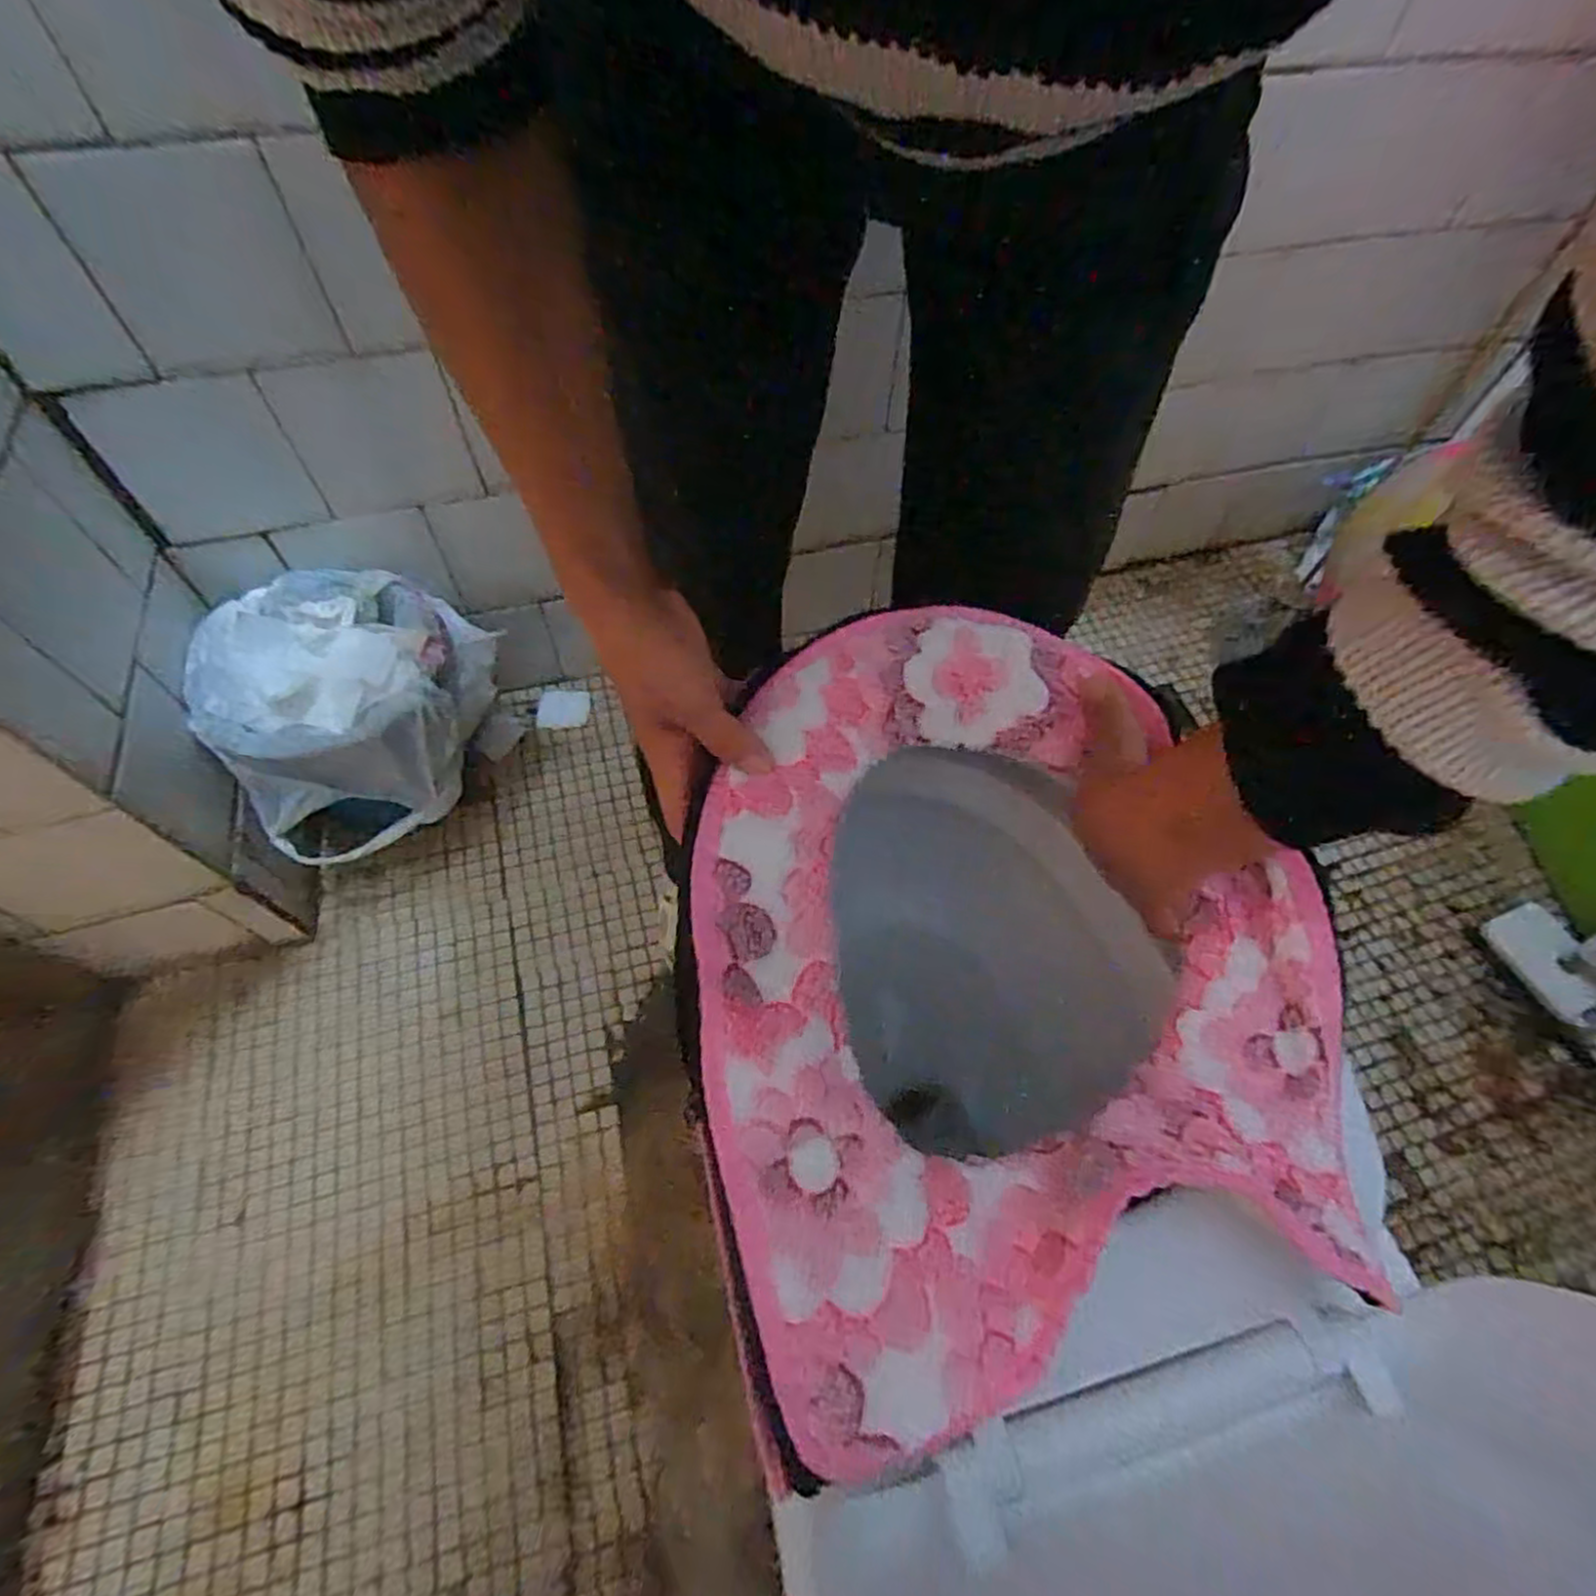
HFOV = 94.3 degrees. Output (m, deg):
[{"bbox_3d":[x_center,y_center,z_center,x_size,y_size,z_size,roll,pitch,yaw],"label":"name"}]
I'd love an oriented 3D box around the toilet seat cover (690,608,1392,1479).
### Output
[{"bbox_3d":[0.109,0.076,0.390,0.328,0.034,0.372,-9,75,-12],"label":"toilet seat cover"}]

